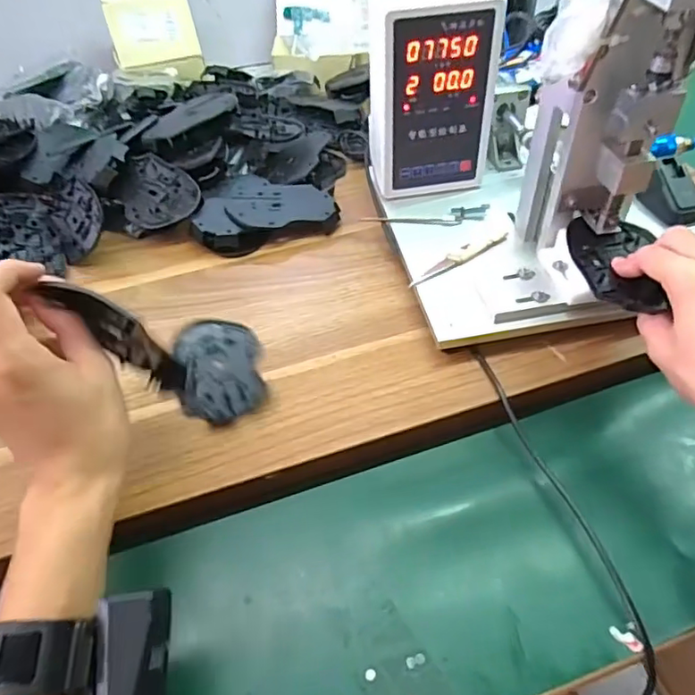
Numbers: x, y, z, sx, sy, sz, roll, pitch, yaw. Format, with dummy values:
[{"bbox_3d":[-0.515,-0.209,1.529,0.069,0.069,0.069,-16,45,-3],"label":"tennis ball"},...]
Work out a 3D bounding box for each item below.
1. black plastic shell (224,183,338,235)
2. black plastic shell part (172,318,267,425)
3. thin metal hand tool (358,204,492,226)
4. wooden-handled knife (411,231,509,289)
[{"bbox_3d":[-0.067,-0.147,0.592,0.113,0.019,0.077,0,48,3],"label":"black plastic shell"},{"bbox_3d":[-0.105,0.014,0.463,0.066,0.017,0.111,-13,49,-9],"label":"black plastic shell part"},{"bbox_3d":[0.078,-0.129,0.555,0.122,0.011,0.024,-2,48,1],"label":"thin metal hand tool"},{"bbox_3d":[0.106,-0.083,0.513,0.116,0.007,0.017,-29,53,-22],"label":"wooden-handled knife"}]

